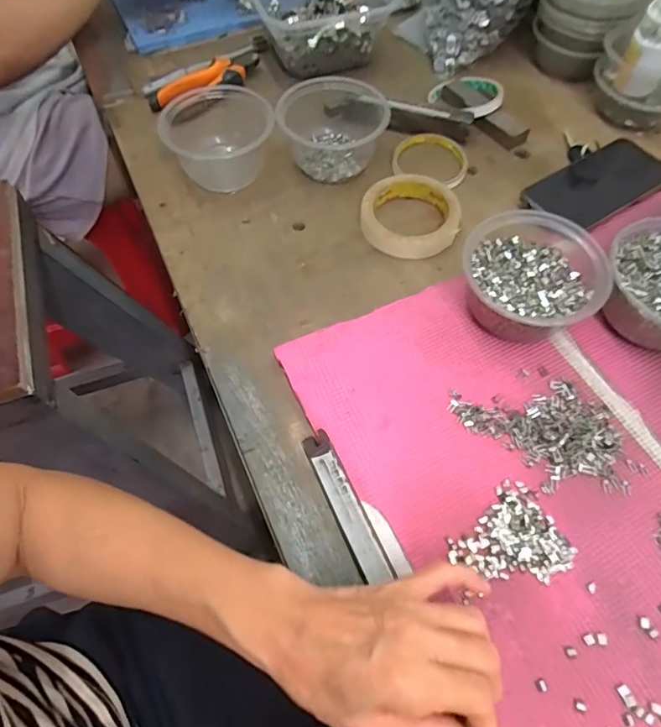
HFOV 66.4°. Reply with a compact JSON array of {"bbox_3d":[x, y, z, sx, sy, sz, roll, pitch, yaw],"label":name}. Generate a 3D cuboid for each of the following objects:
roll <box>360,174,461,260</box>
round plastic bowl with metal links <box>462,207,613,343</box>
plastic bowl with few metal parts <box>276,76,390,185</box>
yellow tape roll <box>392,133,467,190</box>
[{"bbox_3d":[0.079,-0.152,0.513,0.096,0.020,0.095,-1,60,1],"label":"roll"},{"bbox_3d":[0.169,-0.069,0.435,0.110,0.059,0.110,-1,60,1],"label":"round plastic bowl with metal links"},{"bbox_3d":[0.005,-0.261,0.553,0.116,0.058,0.116,-1,60,1],"label":"plastic bowl with few metal parts"},{"bbox_3d":[0.116,-0.233,0.577,0.082,0.015,0.082,-1,60,1],"label":"yellow tape roll"}]

